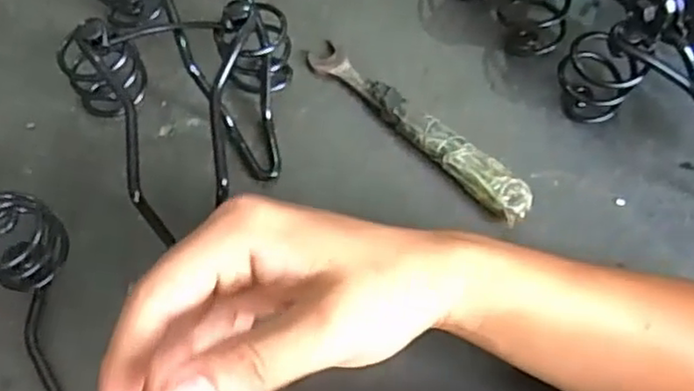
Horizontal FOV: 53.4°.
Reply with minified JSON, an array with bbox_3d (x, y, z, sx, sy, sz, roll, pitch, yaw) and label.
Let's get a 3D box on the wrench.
[{"bbox_3d":[0.042,-0.042,0.423,0.166,0.011,0.024,40,70,16],"label":"wrench"}]

